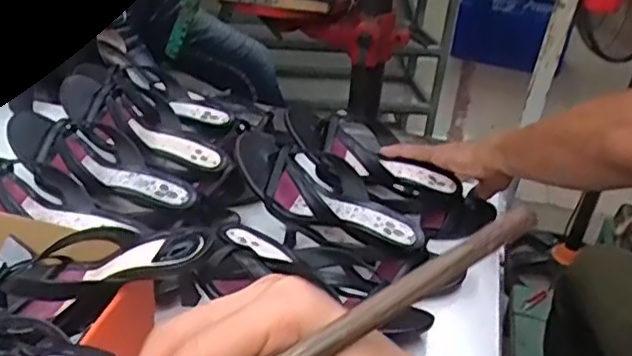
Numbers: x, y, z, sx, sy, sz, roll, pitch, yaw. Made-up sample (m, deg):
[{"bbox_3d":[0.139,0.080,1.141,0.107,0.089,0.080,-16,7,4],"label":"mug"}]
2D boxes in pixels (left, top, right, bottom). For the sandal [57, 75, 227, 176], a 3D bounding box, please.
[{"bbox_3d":[-0.225,-0.066,0.824,0.238,0.052,0.106,29,37,3],"label":"sandal"}]

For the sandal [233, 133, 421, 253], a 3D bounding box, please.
[{"bbox_3d":[0.012,0.020,0.728,0.234,0.059,0.106,29,39,12],"label":"sandal"}]

